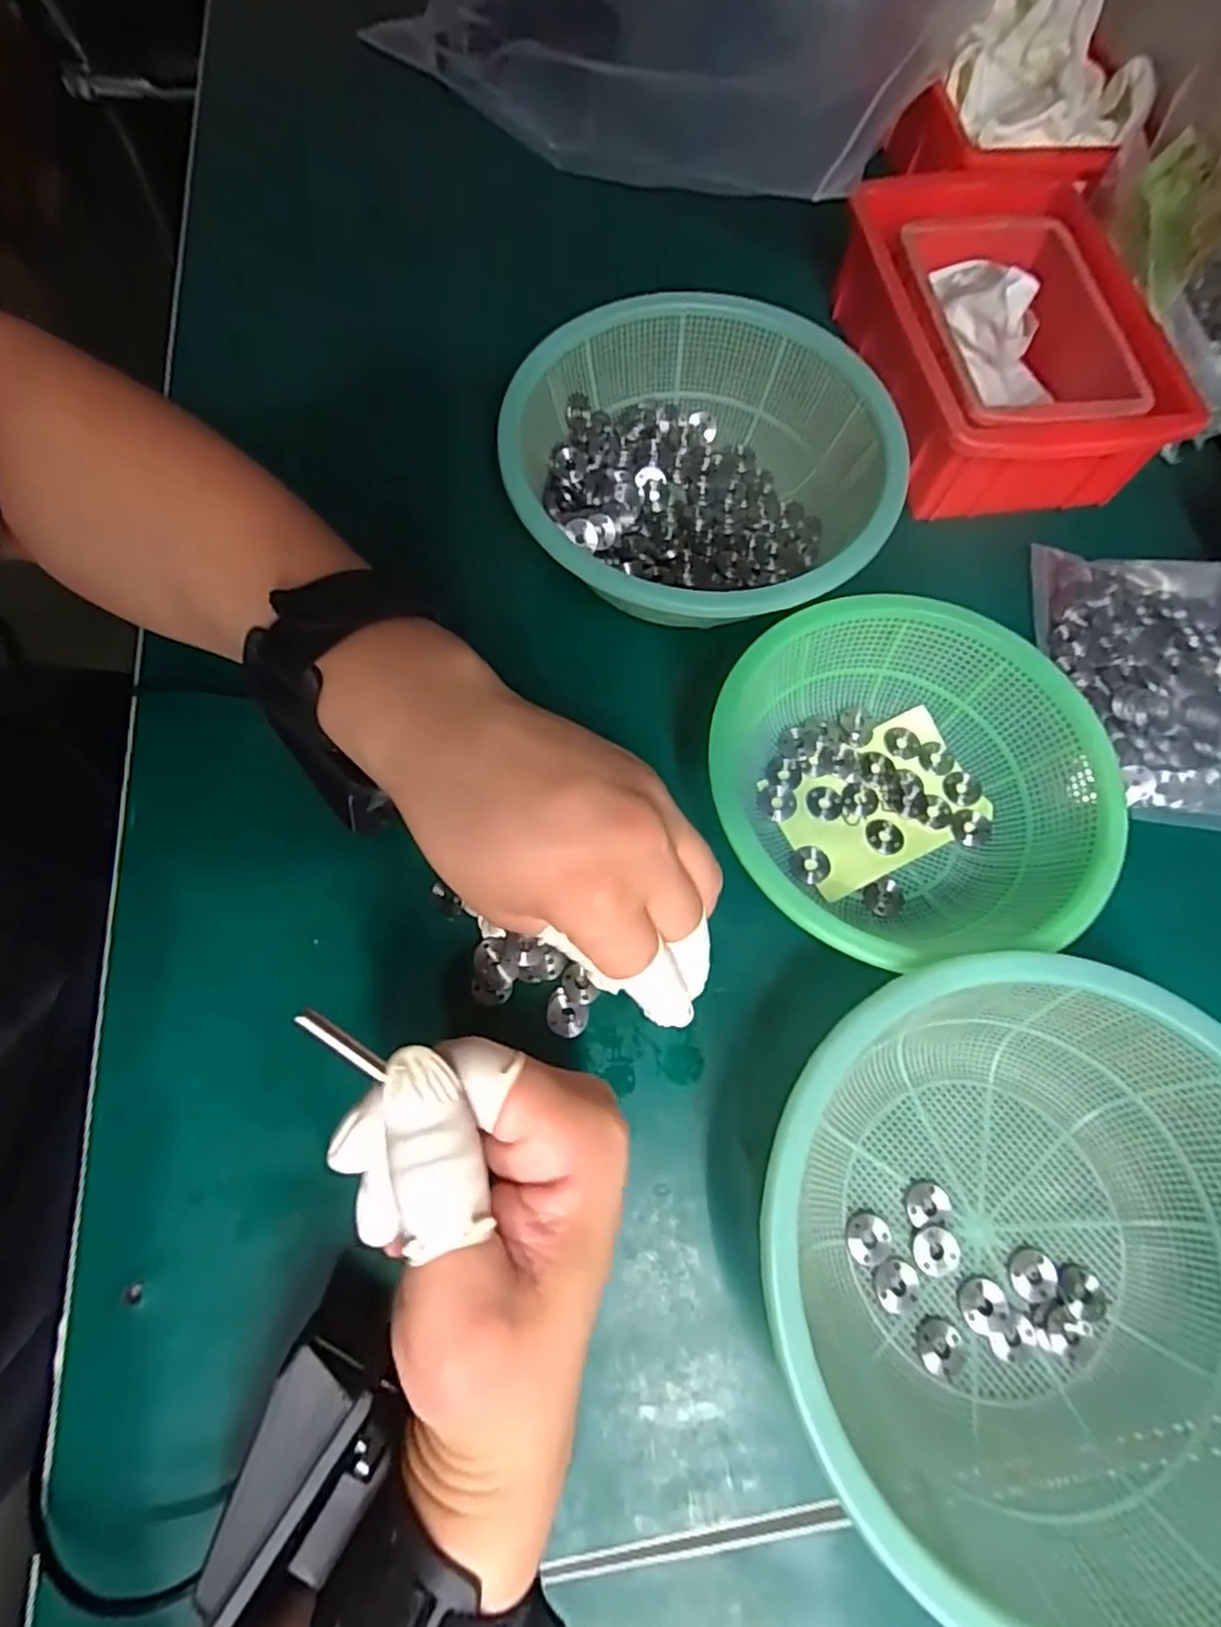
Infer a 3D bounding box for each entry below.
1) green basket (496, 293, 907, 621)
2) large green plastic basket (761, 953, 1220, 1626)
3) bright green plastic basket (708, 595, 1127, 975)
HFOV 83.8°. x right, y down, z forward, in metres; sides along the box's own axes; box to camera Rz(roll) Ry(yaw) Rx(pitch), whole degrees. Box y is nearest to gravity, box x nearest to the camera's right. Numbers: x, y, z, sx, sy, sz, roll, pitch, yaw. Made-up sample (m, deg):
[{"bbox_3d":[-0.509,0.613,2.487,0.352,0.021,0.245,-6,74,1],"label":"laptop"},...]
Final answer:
[{"bbox_3d":[0.047,-0.167,0.344,0.173,0.060,0.183,1,70,-2],"label":"green basket"},{"bbox_3d":[0.140,0.146,0.233,0.181,0.066,0.176,1,70,-2],"label":"large green plastic basket"},{"bbox_3d":[0.122,-0.013,0.294,0.160,0.046,0.153,-4,70,-4],"label":"bright green plastic basket"}]

